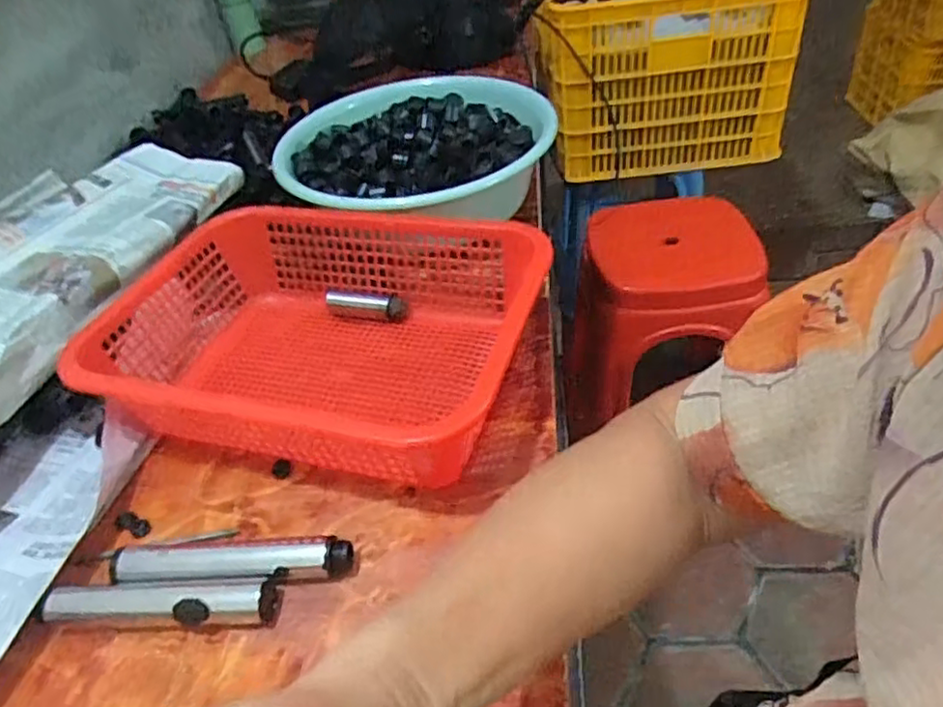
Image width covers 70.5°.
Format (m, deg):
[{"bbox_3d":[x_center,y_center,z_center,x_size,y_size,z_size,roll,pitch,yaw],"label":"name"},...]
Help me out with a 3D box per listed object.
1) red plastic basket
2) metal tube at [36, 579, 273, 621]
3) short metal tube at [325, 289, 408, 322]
[{"bbox_3d":[-0.126,-0.013,0.553,0.324,0.091,0.256,11,45,19],"label":"red plastic basket"},{"bbox_3d":[-0.200,0.159,0.422,0.148,0.022,0.026,-3,42,5],"label":"metal tube"},{"bbox_3d":[-0.102,-0.046,0.638,0.082,0.023,0.024,7,44,16],"label":"short metal tube"}]

